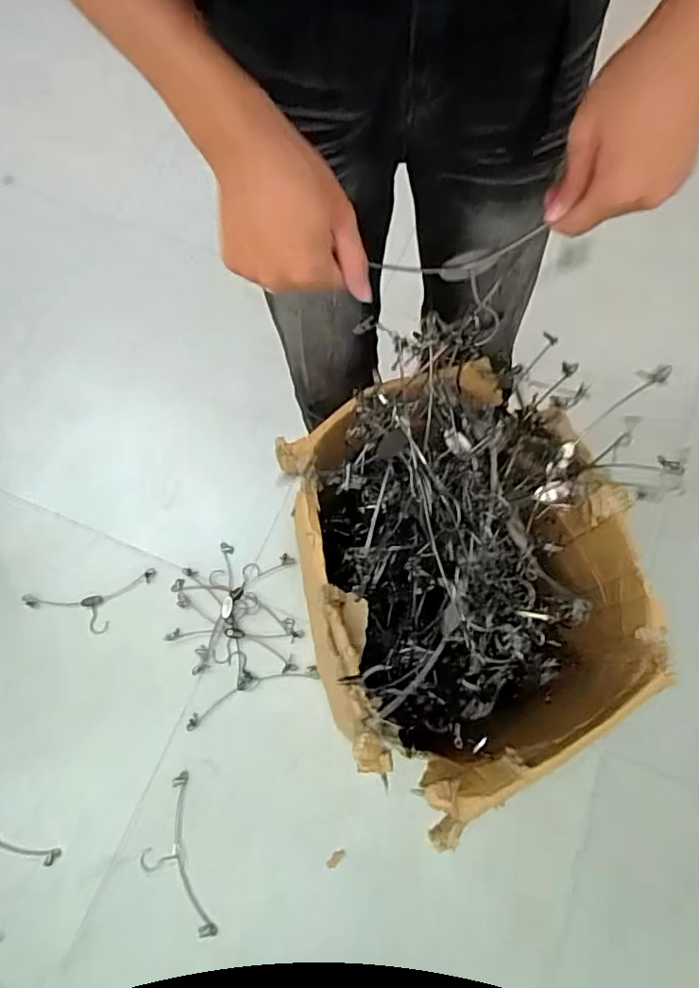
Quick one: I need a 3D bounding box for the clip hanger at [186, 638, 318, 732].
[{"bbox_3d":[-0.212,0.362,1.183,0.272,0.022,0.126,-22,72,-5],"label":"clip hanger"}]

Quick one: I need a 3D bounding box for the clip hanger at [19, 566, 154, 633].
[{"bbox_3d":[-0.549,0.240,1.239,0.278,0.014,0.109,-13,69,-3],"label":"clip hanger"}]

